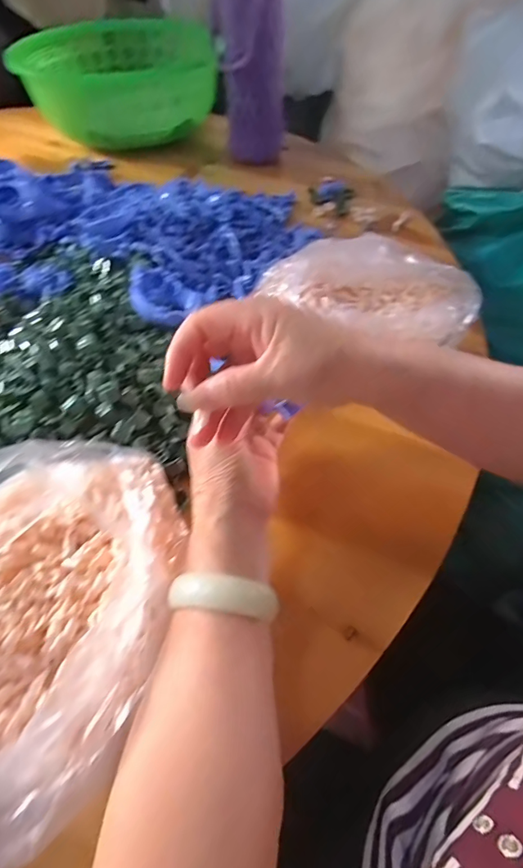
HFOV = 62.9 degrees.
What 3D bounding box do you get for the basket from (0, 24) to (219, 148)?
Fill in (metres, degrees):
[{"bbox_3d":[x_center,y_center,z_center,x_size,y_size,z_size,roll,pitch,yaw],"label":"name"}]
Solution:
[{"bbox_3d":[-0.251,-0.633,0.761,0.303,0.090,0.316,-12,57,-8],"label":"basket"}]

